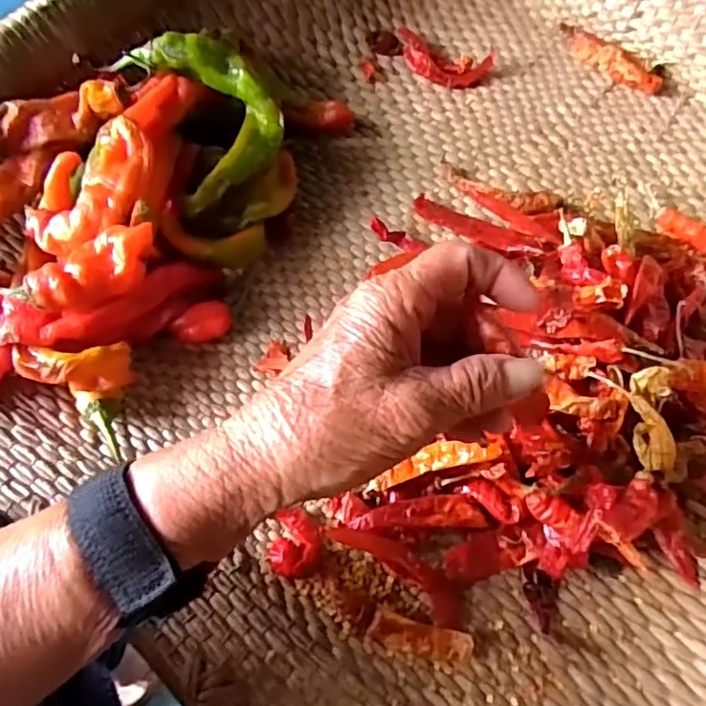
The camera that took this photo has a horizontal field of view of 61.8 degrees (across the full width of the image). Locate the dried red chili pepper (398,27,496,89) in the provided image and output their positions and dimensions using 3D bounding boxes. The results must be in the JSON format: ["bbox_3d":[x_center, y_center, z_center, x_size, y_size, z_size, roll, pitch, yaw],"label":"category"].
[{"bbox_3d":[0.078,-0.242,0.484,0.080,0.018,0.052,5,65,4],"label":"dried red chili pepper"}]

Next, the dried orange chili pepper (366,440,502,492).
[{"bbox_3d":[0.045,0.058,0.322,0.069,0.006,0.016,-20,64,15],"label":"dried orange chili pepper"}]

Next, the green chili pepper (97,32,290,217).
[{"bbox_3d":[-0.091,-0.154,0.373,0.084,0.044,0.114,-28,67,-11],"label":"green chili pepper"}]

